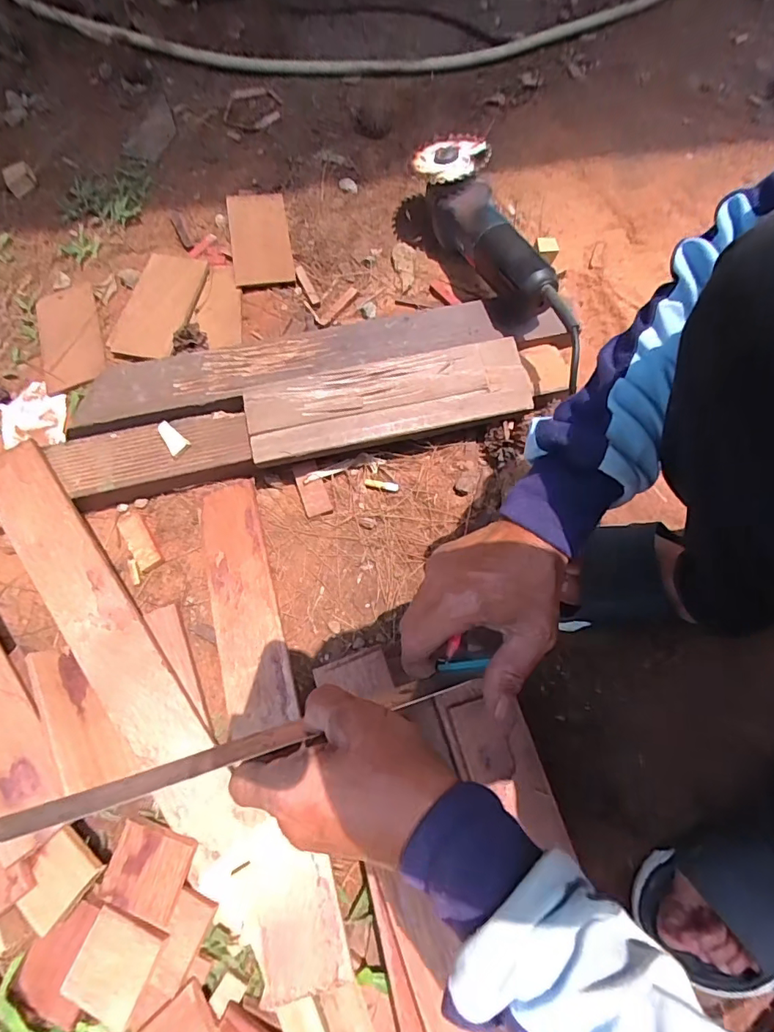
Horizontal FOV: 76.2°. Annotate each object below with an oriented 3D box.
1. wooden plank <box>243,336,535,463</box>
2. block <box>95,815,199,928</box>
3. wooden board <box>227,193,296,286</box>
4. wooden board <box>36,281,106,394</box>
[{"bbox_3d":[0.003,-0.129,0.533,0.300,0.016,0.091,-13,73,-3],"label":"wooden plank"},{"bbox_3d":[-0.202,0.298,0.417,0.066,0.010,0.067,18,73,5],"label":"block"},{"bbox_3d":[-0.173,-0.380,0.676,0.078,0.010,0.154,-10,73,-2],"label":"wooden board"},{"bbox_3d":[-0.406,-0.232,0.633,0.079,0.013,0.152,-18,74,-4],"label":"wooden board"}]

